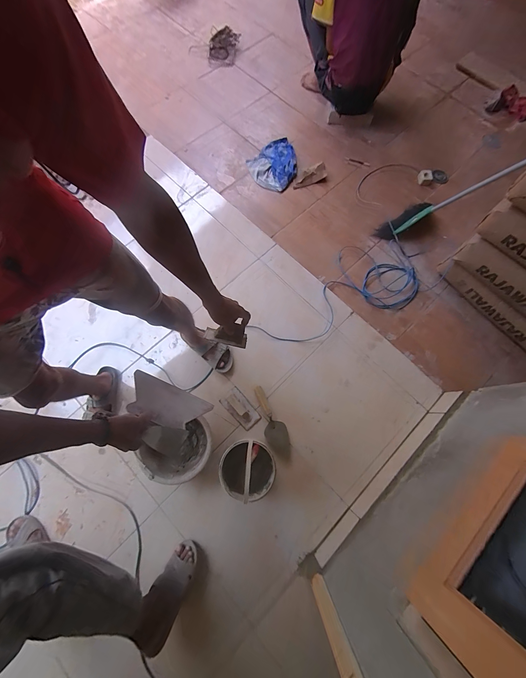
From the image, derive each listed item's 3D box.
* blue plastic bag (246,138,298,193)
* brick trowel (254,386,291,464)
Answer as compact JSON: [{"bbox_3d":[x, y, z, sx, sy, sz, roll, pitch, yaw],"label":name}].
[{"bbox_3d":[0.079,-0.941,1.450,0.255,0.046,0.305,37,76,10],"label":"blue plastic bag"},{"bbox_3d":[0.040,0.339,1.089,0.083,0.033,0.306,-19,74,-7],"label":"brick trowel"}]

